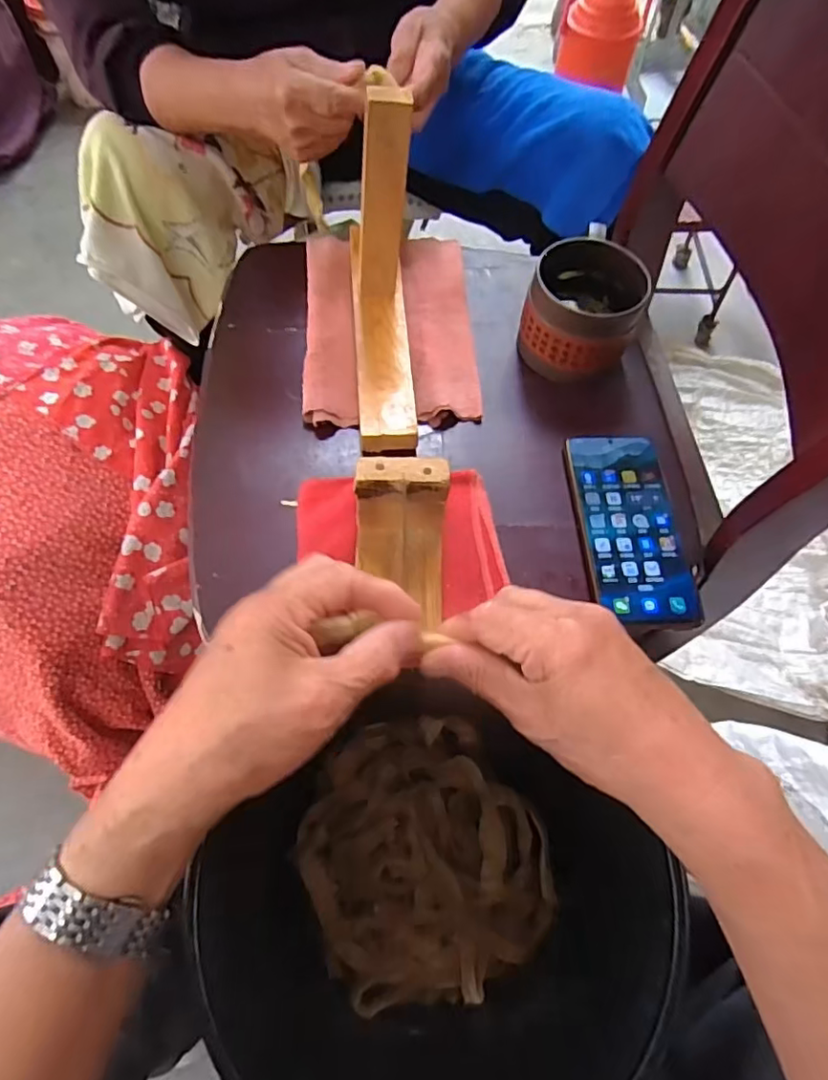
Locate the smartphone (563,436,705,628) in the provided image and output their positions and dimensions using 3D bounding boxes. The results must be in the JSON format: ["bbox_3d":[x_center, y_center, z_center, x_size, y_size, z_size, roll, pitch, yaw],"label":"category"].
[{"bbox_3d":[0.164,-0.012,0.439,0.075,0.008,0.158,-1,63,-3],"label":"smartphone"}]

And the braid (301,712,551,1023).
[{"bbox_3d":[0.010,0.341,0.626,0.239,0.088,0.261,1,63,-2],"label":"braid"}]

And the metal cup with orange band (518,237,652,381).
[{"bbox_3d":[0.142,-0.193,0.494,0.092,0.078,0.091,1,63,-2],"label":"metal cup with orange band"}]

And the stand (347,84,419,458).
[{"bbox_3d":[-0.024,-0.193,0.427,0.047,0.158,0.193,-3,64,-4],"label":"stand"}]

